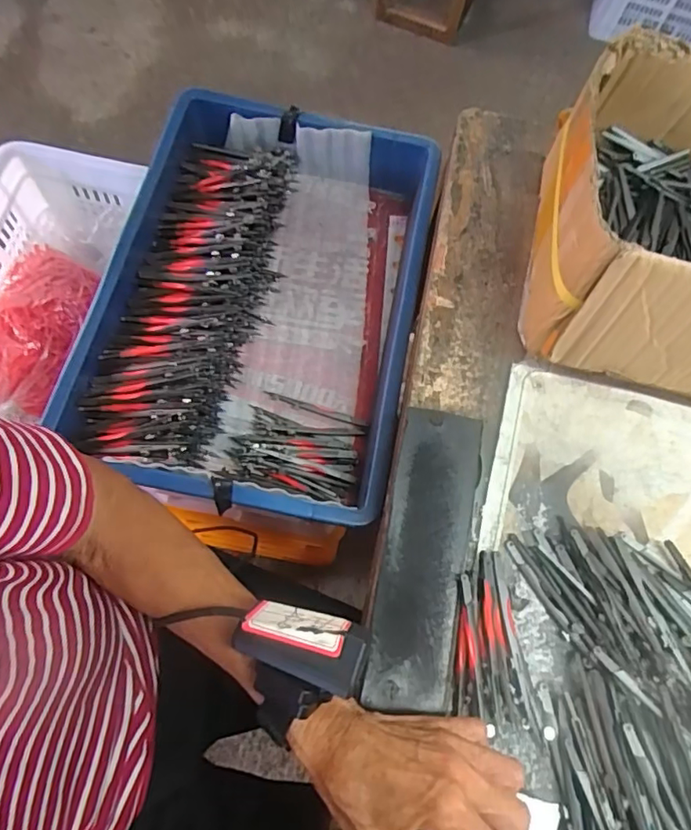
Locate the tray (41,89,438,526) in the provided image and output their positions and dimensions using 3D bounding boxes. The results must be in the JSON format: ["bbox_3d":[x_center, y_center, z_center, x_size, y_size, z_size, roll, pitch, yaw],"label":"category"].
[{"bbox_3d":[-0.080,-0.113,0.557,0.279,0.090,0.414,11,70,2],"label":"tray"}]

